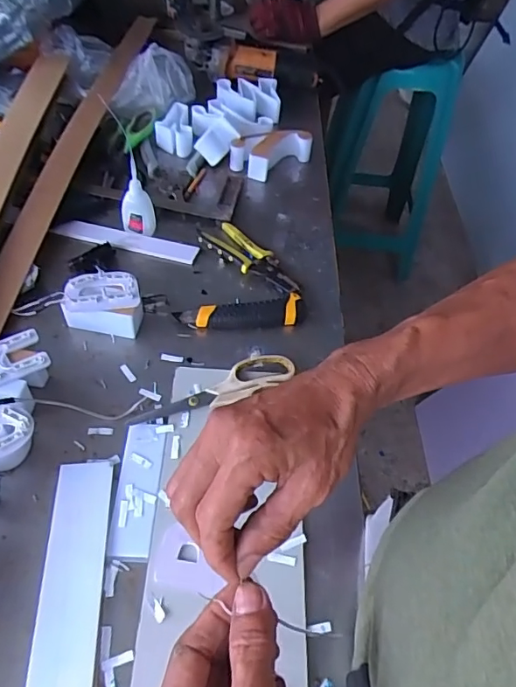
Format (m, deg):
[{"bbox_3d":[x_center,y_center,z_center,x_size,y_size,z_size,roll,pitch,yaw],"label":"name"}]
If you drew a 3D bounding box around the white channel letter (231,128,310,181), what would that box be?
[{"bbox_3d":[0.021,-0.320,0.831,0.138,0.051,0.065,-34,63,-27],"label":"white channel letter"}]

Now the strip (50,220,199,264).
[{"bbox_3d":[-0.181,-0.143,0.699,0.194,0.007,0.031,11,52,2],"label":"strip"}]

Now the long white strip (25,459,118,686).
[{"bbox_3d":[-0.149,0.297,0.364,0.051,0.010,0.449,0,53,-6],"label":"long white strip"}]

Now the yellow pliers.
[{"bbox_3d":[-0.010,-0.119,0.693,0.156,0.018,0.056,34,57,19],"label":"yellow pliers"}]

